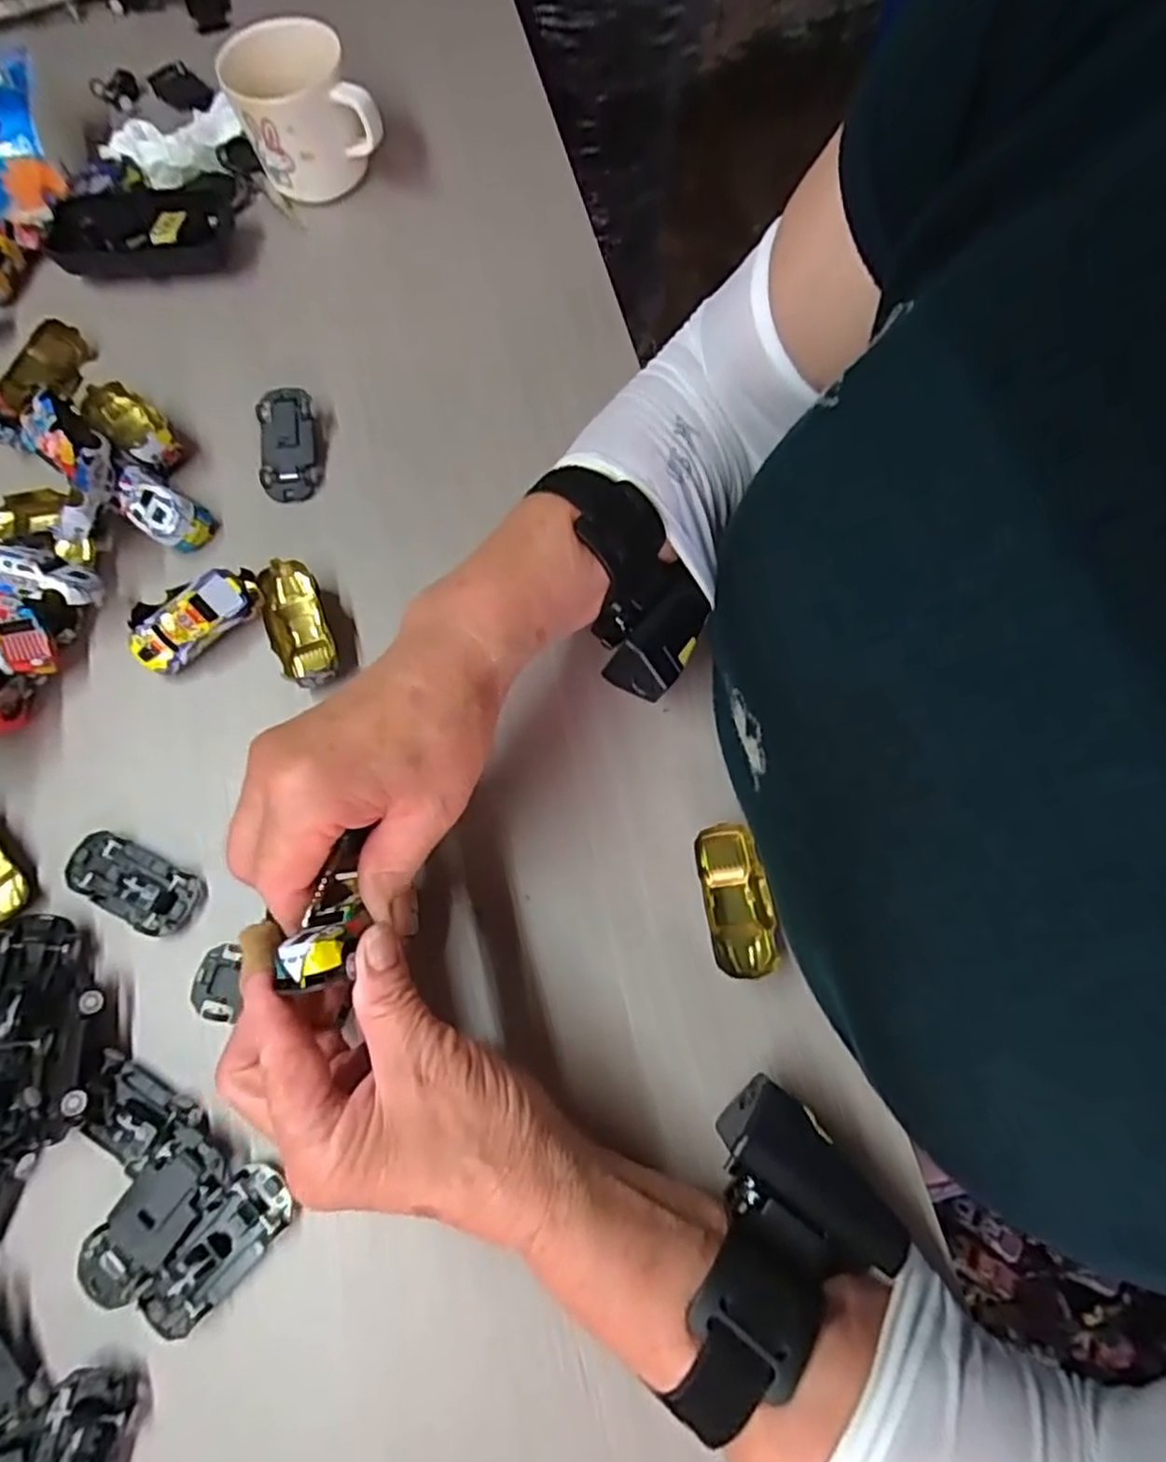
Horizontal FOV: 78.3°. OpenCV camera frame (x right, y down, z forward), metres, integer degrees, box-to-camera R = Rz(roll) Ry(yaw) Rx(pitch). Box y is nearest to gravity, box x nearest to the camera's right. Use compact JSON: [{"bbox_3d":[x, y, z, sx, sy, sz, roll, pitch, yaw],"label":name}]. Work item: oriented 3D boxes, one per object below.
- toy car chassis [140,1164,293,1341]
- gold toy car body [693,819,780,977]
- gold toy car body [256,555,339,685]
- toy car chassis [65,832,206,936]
[{"bbox_3d":[-0.144,0.205,0.280,0.027,0.012,0.063,35,75,11],"label":"toy car chassis"},{"bbox_3d":[0.070,0.075,0.321,0.030,0.015,0.065,-8,71,-2],"label":"gold toy car body"},{"bbox_3d":[-0.144,-0.052,0.363,0.028,0.022,0.068,-20,72,-6],"label":"gold toy car body"},{"bbox_3d":[-0.210,0.069,0.330,0.066,0.015,0.029,24,73,8],"label":"toy car chassis"}]

